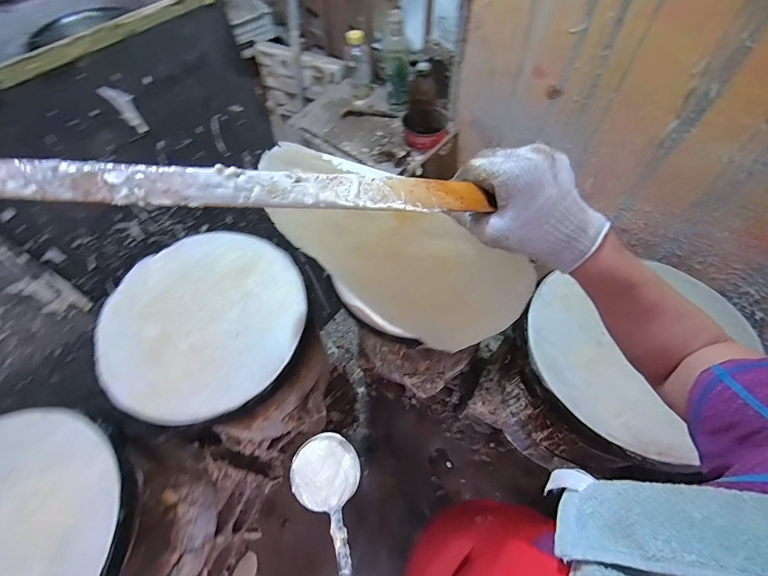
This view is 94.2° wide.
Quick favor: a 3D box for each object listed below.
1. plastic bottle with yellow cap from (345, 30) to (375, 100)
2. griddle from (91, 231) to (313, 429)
[{"bbox_3d":[-0.072,-0.665,1.073,0.073,0.179,0.053,-8,59,-4],"label":"plastic bottle with yellow cap"},{"bbox_3d":[-0.338,0.055,0.680,0.370,0.039,0.367,0,59,1],"label":"griddle"}]

